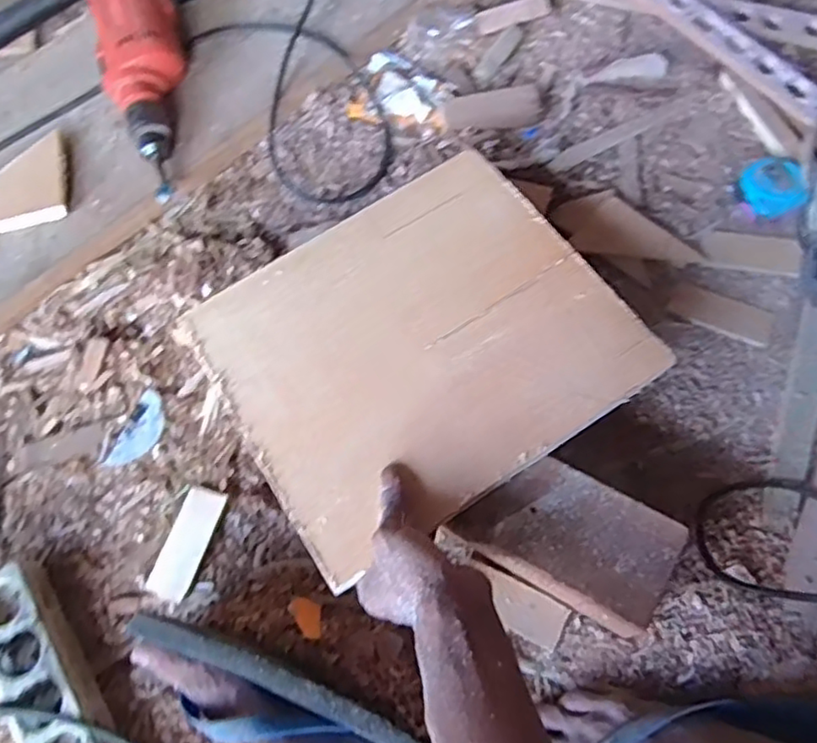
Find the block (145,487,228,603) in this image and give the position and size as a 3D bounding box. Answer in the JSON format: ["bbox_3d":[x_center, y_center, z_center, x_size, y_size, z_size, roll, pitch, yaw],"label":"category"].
[{"bbox_3d":[-0.194,0.150,0.572,0.037,0.014,0.095,18,71,9],"label":"block"}]

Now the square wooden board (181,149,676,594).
[{"bbox_3d":[0.005,-0.028,0.550,0.316,0.011,0.279,-32,66,-9],"label":"square wooden board"}]

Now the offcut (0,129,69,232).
[{"bbox_3d":[-0.411,-0.170,0.668,0.157,0.019,0.097,-35,72,-10],"label":"offcut"}]

